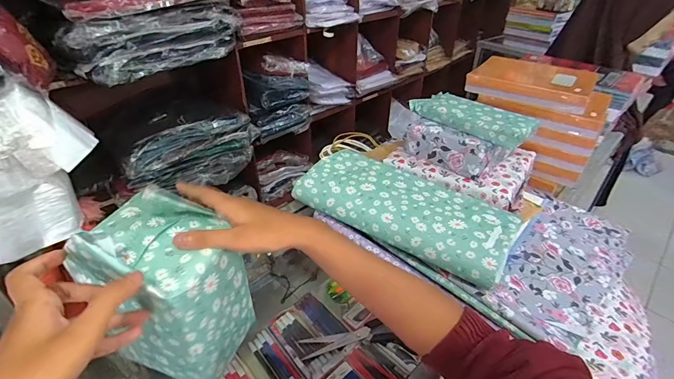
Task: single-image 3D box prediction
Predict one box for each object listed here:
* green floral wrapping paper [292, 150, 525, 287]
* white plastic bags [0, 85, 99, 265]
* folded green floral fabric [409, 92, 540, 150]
[{"bbox_3d":[0.098,0.024,0.546,0.326,0.039,0.139,24,42,27],"label":"green floral wrapping paper"},{"bbox_3d":[-0.612,-0.027,0.704,0.115,0.317,0.230,29,44,31],"label":"white plastic bags"},{"bbox_3d":[0.229,-0.127,0.597,0.079,0.032,0.199,-29,46,-34],"label":"folded green floral fabric"}]

